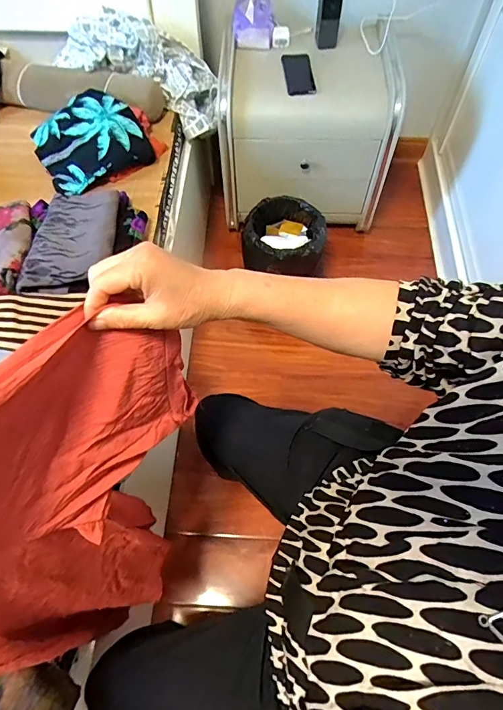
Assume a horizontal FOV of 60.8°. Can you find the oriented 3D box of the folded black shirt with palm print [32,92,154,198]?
[{"bbox_3d":[-0.390,-0.519,1.034,0.243,0.090,0.235,-31,65,-14],"label":"folded black shirt with palm print"}]

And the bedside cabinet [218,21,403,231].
[{"bbox_3d":[0.168,-0.730,1.369,0.507,0.397,0.461,-1,62,2],"label":"bedside cabinet"}]

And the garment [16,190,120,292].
[{"bbox_3d":[-0.352,-0.242,0.849,0.161,0.038,0.262,-4,62,0],"label":"garment"}]

